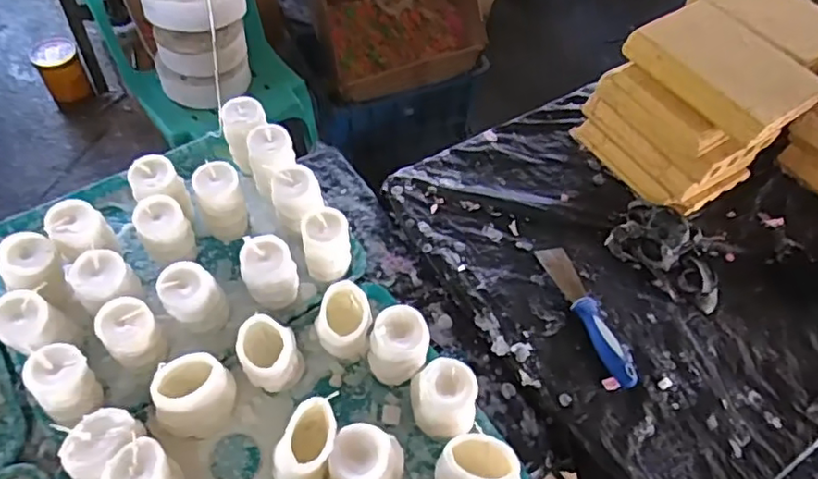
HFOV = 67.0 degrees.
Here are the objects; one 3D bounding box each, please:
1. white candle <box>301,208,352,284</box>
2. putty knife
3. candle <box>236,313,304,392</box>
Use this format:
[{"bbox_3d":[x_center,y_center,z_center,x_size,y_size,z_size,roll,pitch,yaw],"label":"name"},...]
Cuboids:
[{"bbox_3d":[-0.107,0.006,0.798,0.064,0.084,0.072,-6,56,-9],"label":"white candle"},{"bbox_3d":[0.227,0.092,0.789,0.038,0.025,0.207,-14,58,-14],"label":"putty knife"},{"bbox_3d":[-0.160,0.141,0.725,0.067,0.092,0.072,2,56,-3],"label":"candle"}]

